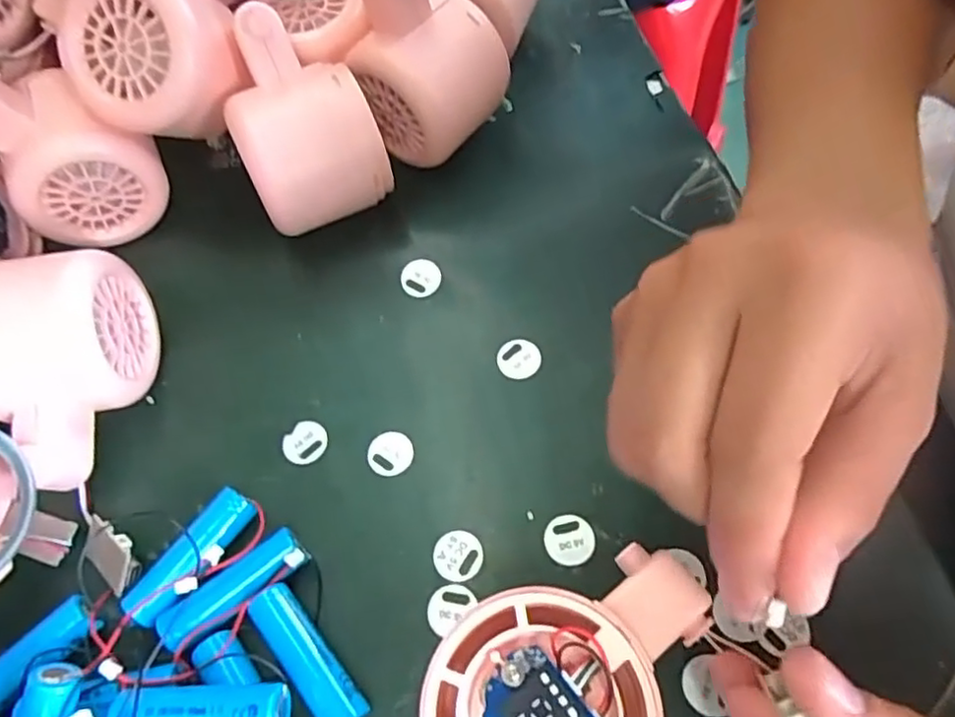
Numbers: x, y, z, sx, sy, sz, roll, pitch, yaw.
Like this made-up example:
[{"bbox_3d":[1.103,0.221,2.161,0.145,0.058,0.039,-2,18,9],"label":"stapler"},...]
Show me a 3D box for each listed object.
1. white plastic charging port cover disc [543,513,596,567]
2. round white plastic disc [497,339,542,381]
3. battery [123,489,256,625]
[{"bbox_3d":[0.031,0.061,0.220,0.017,0.004,0.016,-3,61,6],"label":"white plastic charging port cover disc"},{"bbox_3d":[0.016,0.000,0.253,0.016,0.004,0.016,-4,69,9],"label":"round white plastic disc"},{"bbox_3d":[-0.096,0.067,0.222,0.015,0.010,0.048,31,68,19],"label":"battery"}]

